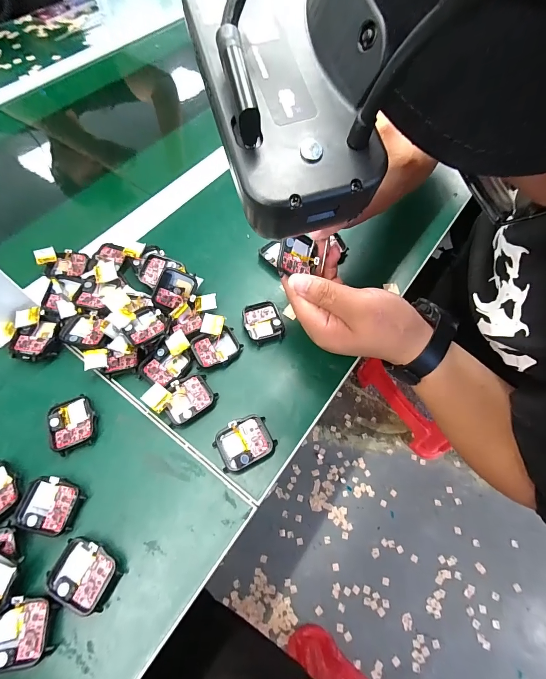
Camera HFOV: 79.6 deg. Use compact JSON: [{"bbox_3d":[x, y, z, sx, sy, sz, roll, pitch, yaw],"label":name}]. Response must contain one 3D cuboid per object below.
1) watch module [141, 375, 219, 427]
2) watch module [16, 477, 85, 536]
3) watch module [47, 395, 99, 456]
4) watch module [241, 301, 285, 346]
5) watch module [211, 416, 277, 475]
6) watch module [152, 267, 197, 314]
[{"bbox_3d":[-0.082,0.053,0.296,0.054,0.015,0.040,-28,64,-14],"label":"watch module"},{"bbox_3d":[-0.175,0.131,0.258,0.043,0.009,0.038,9,61,6],"label":"watch module"},{"bbox_3d":[-0.176,0.074,0.289,0.038,0.008,0.044,-20,63,-10],"label":"watch module"},{"bbox_3d":[-0.010,-0.018,0.339,0.037,0.009,0.047,-14,62,-7],"label":"watch module"},{"bbox_3d":[-0.024,0.088,0.280,0.047,0.012,0.038,-25,64,-13],"label":"watch module"},{"bbox_3d":[-0.099,-0.048,0.331,0.036,0.009,0.044,20,94,-21],"label":"watch module"}]

